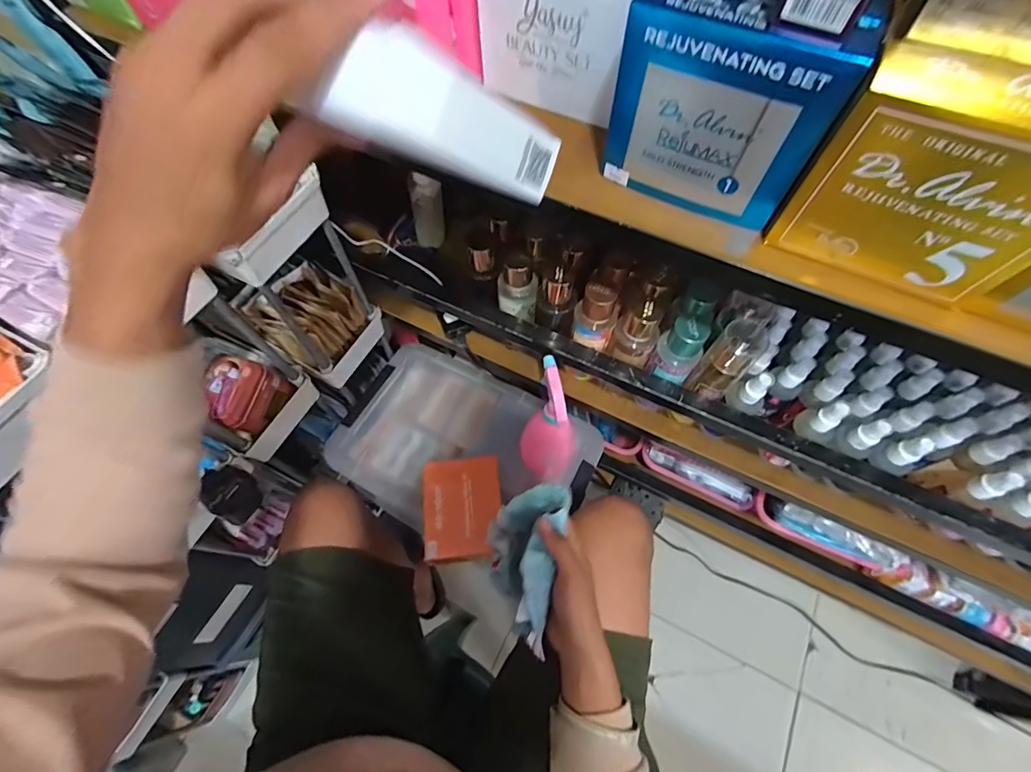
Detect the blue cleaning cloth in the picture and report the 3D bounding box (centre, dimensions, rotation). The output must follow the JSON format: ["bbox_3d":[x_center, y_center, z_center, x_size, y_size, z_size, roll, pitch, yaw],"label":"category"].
[{"bbox_3d":[0.008,0.174,0.435,0.072,0.070,0.140,6,65,4],"label":"blue cleaning cloth"}]

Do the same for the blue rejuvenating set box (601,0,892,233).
[{"bbox_3d":[0.151,-0.212,0.315,0.132,0.122,0.108,26,67,12],"label":"blue rejuvenating set box"}]

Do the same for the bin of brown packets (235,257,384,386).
[{"bbox_3d":[-0.300,-0.105,0.664,0.135,0.142,0.132,34,69,16],"label":"bin of brown packets"}]

